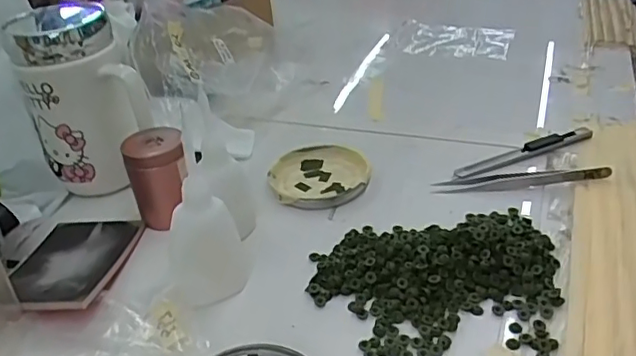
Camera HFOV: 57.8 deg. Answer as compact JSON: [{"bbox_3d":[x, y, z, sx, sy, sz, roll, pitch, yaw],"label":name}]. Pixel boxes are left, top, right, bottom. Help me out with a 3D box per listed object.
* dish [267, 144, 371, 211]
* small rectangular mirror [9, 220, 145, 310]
[{"bbox_3d":[0.000,-0.003,0.464,0.078,0.011,0.077,-3,33,2],"label":"dish"},{"bbox_3d":[-0.170,0.057,0.389,0.073,0.008,0.101,-2,24,7],"label":"small rectangular mirror"}]

